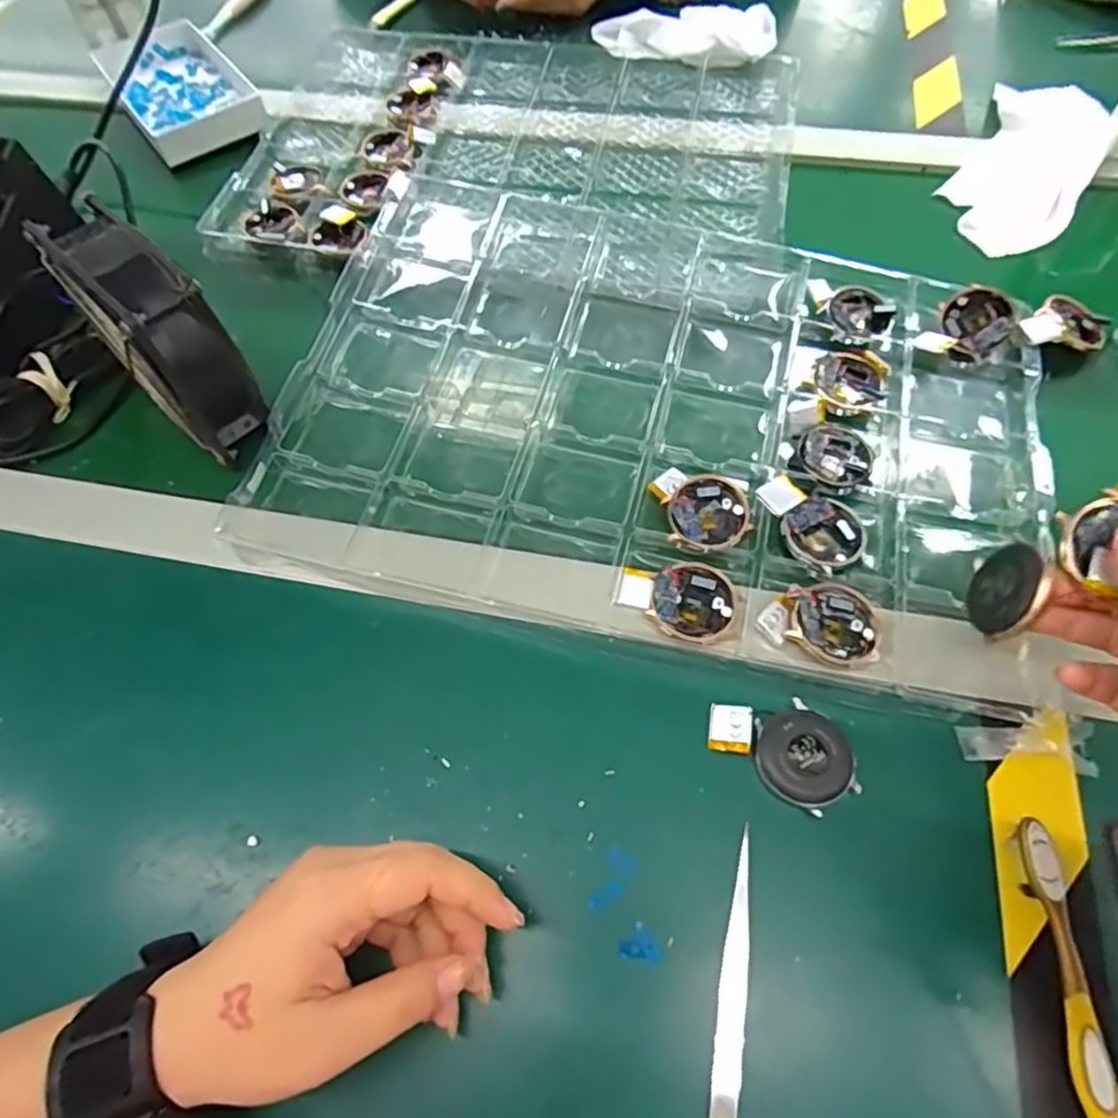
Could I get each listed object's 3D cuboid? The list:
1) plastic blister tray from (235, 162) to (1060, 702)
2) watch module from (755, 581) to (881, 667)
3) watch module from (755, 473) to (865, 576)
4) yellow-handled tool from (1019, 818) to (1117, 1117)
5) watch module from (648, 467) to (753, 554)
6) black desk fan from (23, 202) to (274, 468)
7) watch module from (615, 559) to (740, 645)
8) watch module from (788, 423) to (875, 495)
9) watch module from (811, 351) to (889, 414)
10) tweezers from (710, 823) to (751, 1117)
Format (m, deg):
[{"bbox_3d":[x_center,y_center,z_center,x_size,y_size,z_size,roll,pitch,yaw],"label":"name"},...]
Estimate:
[{"bbox_3d":[0.067,-0.114,0.427,0.430,0.032,0.350,13,62,10],"label":"plastic blister tray"},{"bbox_3d":[0.135,0.029,0.348,0.056,0.013,0.042,20,63,13],"label":"watch module"},{"bbox_3d":[0.141,-0.022,0.376,0.044,0.015,0.058,-30,63,-14],"label":"watch module"},{"bbox_3d":[0.202,0.195,0.252,0.016,0.023,0.179,-2,60,2],"label":"yellow-handled tool"},{"bbox_3d":[0.080,-0.031,0.387,0.046,0.010,0.059,-22,62,-10],"label":"watch module"},{"bbox_3d":[-0.232,-0.127,0.404,0.052,0.125,0.104,-41,66,-19],"label":"black desk fan"},{"bbox_3d":[0.062,0.020,0.359,0.061,0.012,0.043,15,62,11],"label":"watch module"},{"bbox_3d":[0.163,-0.059,0.406,0.044,0.012,0.049,24,64,15],"label":"watch module"},{"bbox_3d":[0.181,-0.108,0.428,0.044,0.017,0.043,22,64,14],"label":"watch module"},{"bbox_3d":[0.071,0.178,0.280,0.011,0.004,0.123,9,61,8],"label":"tweezers"}]

